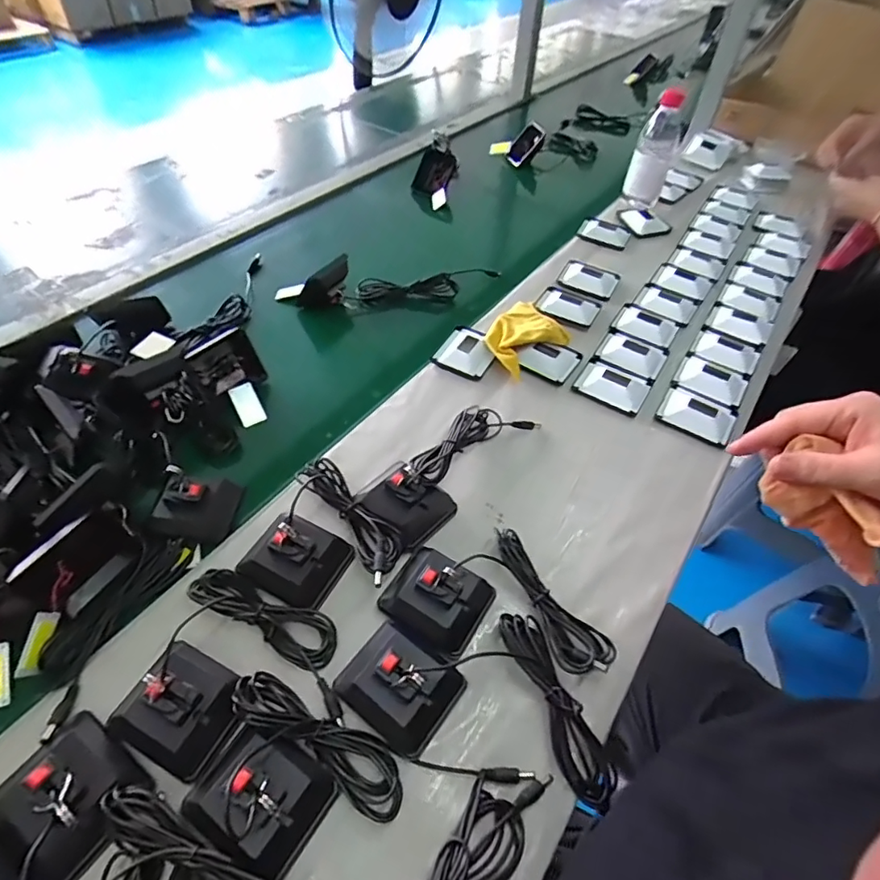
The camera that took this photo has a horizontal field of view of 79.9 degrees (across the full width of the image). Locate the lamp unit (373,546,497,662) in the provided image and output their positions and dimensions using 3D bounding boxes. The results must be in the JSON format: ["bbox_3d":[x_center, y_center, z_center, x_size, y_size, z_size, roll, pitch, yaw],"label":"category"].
[{"bbox_3d":[-0.001,0.121,0.420,0.086,0.038,0.069,25,51,15],"label":"lamp unit"}]

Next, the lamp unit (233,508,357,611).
[{"bbox_3d":[-0.118,0.094,0.434,0.077,0.040,0.065,23,51,17],"label":"lamp unit"}]

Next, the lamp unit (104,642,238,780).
[{"bbox_3d":[-0.172,0.179,0.355,0.082,0.039,0.069,21,51,15],"label":"lamp unit"}]

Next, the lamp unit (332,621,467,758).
[{"bbox_3d":[-0.028,0.169,0.375,0.079,0.040,0.067,29,53,21],"label":"lamp unit"}]

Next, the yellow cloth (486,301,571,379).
[{"bbox_3d":[0.102,-0.134,0.654,0.117,0.024,0.086,-34,60,-30],"label":"yellow cloth"}]

